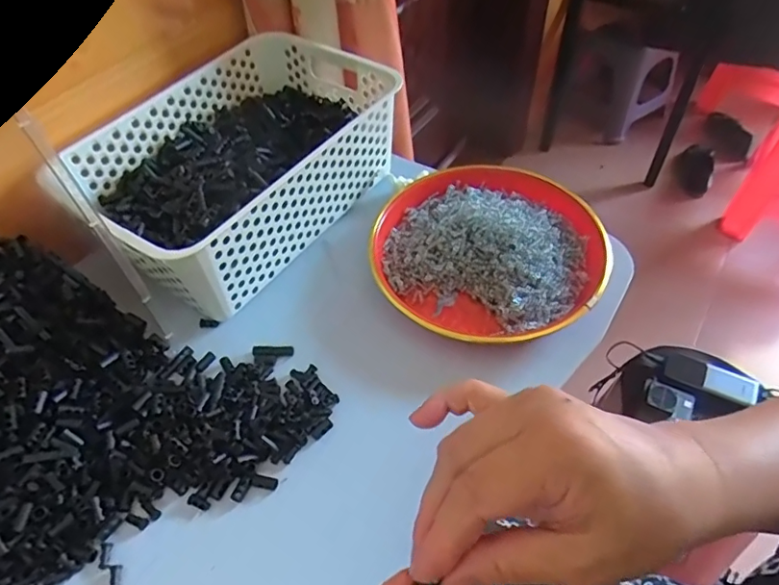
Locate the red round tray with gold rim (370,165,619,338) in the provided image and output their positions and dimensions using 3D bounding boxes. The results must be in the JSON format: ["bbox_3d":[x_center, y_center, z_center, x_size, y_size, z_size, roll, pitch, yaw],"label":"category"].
[{"bbox_3d":[0.091,-0.043,0.512,0.213,0.050,0.208,-1,50,2],"label":"red round tray with gold rim"}]

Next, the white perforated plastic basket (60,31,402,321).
[{"bbox_3d":[-0.150,-0.129,0.546,0.204,0.099,0.303,30,58,25],"label":"white perforated plastic basket"}]

